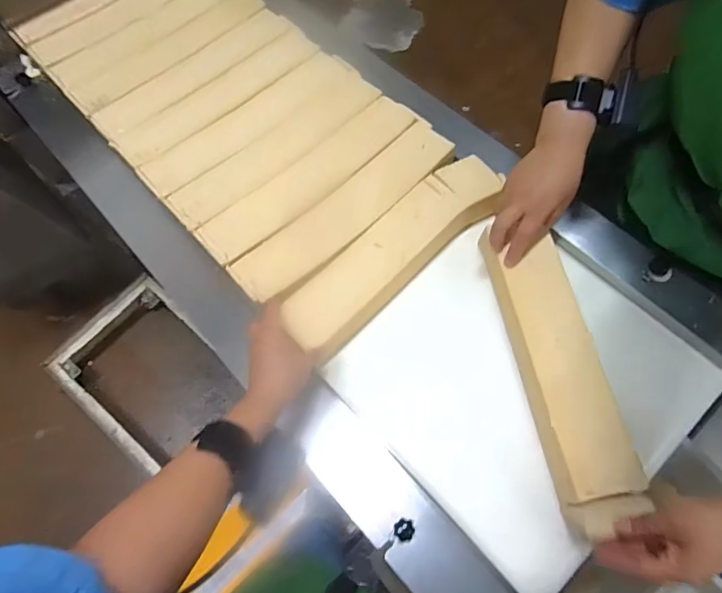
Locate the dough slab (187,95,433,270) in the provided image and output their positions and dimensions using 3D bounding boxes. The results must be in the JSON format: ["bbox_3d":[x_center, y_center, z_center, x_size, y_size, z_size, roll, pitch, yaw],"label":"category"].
[{"bbox_3d":[-0.067,-0.176,0.674,0.361,0.027,0.084,-39,77,-14],"label":"dough slab"}]

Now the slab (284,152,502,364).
[{"bbox_3d":[0.049,-0.067,0.621,0.354,0.033,0.095,-43,78,-16],"label":"slab"}]

